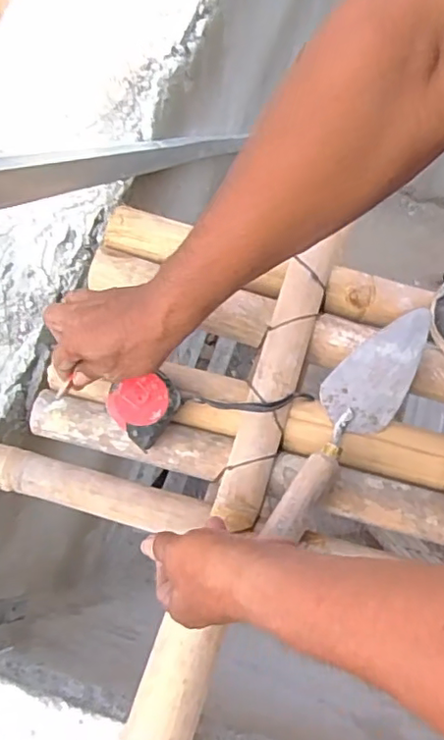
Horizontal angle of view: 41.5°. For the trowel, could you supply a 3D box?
[{"bbox_3d":[0.116,0.047,0.561,0.070,0.052,0.244,41,77,10],"label":"trowel"}]

